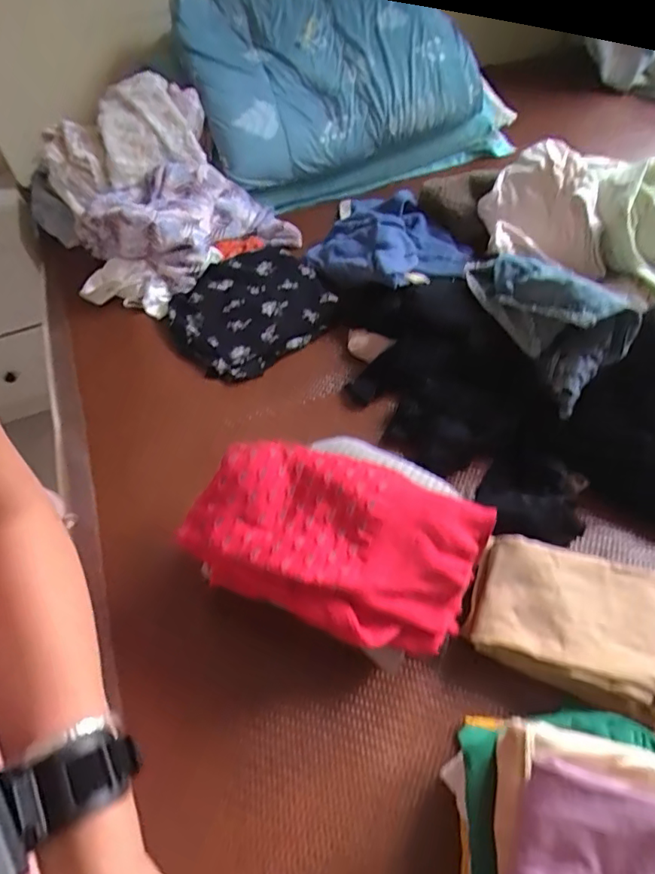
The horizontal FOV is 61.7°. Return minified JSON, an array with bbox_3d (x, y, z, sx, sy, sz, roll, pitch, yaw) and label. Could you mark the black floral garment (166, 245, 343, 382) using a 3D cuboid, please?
[{"bbox_3d":[-0.134,-0.217,0.936,0.262,0.066,0.235,-31,57,-16],"label":"black floral garment"}]

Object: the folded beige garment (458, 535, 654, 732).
[{"bbox_3d":[0.274,0.198,0.610,0.218,0.059,0.163,17,58,17],"label":"folded beige garment"}]

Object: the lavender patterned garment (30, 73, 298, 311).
[{"bbox_3d":[-0.325,-0.449,1.012,0.380,0.229,0.382,-33,58,-17],"label":"lavender patterned garment"}]

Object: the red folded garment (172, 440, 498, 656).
[{"bbox_3d":[0.007,0.101,0.592,0.295,0.071,0.181,20,59,18],"label":"red folded garment"}]

